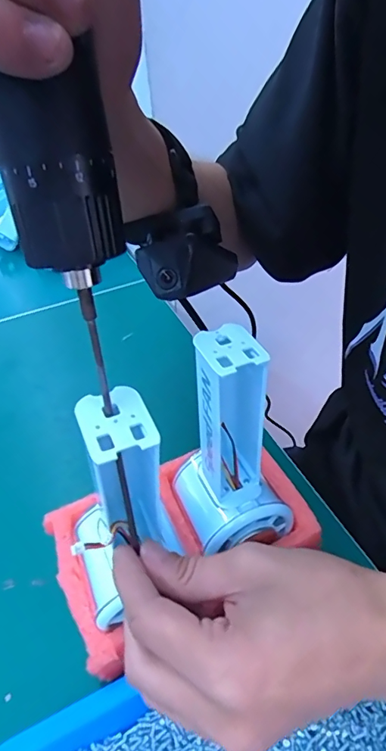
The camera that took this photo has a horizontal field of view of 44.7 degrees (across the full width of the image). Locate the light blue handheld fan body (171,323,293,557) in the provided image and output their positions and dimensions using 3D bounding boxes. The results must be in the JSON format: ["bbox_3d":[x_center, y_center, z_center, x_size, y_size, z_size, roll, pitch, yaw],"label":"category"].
[{"bbox_3d":[0.021,0.033,0.242,0.059,0.117,0.053,-16,44,-11],"label":"light blue handheld fan body"}]

